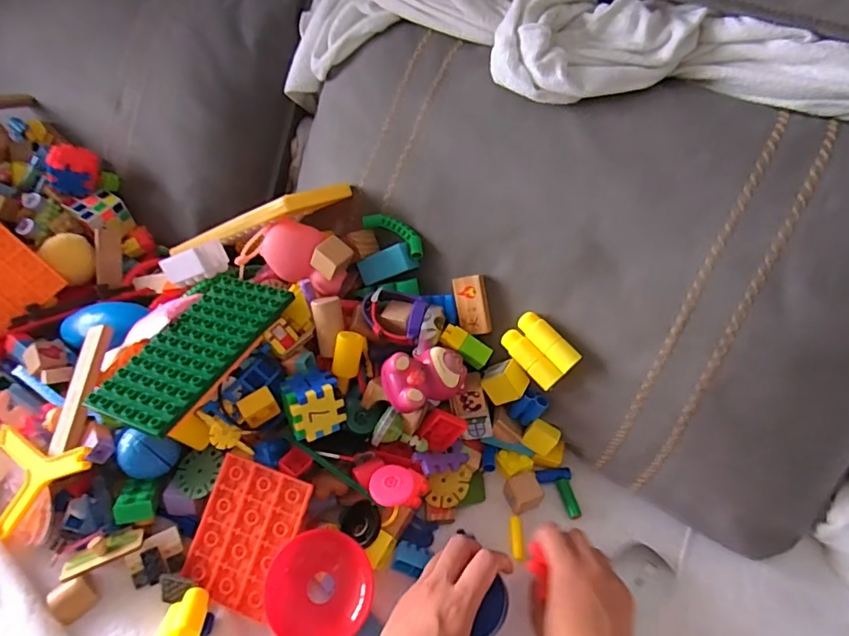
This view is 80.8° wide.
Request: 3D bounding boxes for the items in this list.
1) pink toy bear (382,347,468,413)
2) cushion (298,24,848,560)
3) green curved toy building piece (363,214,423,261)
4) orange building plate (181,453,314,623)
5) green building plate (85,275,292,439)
[{"bbox_3d":[0.002,0.054,0.469,0.078,0.038,0.047,-23,57,-17],"label":"pink toy bear"},{"bbox_3d":[0.148,-0.062,0.560,0.681,0.160,0.385,23,100,18],"label":"cushion"},{"bbox_3d":[-0.031,-0.092,0.547,0.073,0.021,0.028,31,59,20],"label":"green curved toy building piece"},{"bbox_3d":[-0.167,0.204,0.468,0.093,0.007,0.123,15,79,13],"label":"orange building plate"},{"bbox_3d":[-0.222,0.026,0.488,0.094,0.012,0.189,14,46,19],"label":"green building plate"}]

